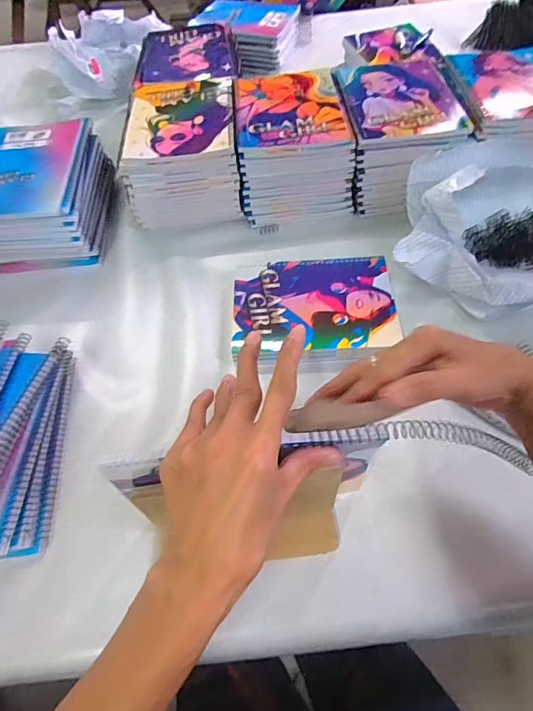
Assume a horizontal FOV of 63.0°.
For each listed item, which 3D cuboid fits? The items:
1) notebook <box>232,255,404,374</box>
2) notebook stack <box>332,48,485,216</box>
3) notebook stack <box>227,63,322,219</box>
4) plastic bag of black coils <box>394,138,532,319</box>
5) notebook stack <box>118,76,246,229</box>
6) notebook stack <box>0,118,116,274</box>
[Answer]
[{"bbox_3d":[0.058,-0.054,0.536,0.194,0.020,0.161,-4,58,2],"label":"notebook"},{"bbox_3d":[0.198,-0.331,0.650,0.168,0.098,0.225,-5,58,2],"label":"notebook stack"},{"bbox_3d":[0.032,-0.323,0.651,0.162,0.093,0.216,-9,58,-1],"label":"notebook stack"},{"bbox_3d":[0.315,-0.159,0.544,0.305,0.110,0.217,-15,58,-4],"label":"plastic bag of black coils"},{"bbox_3d":[-0.118,-0.310,0.659,0.154,0.105,0.213,-4,58,2],"label":"notebook stack"},{"bbox_3d":[-0.328,-0.222,0.625,0.170,0.120,0.196,-4,58,3],"label":"notebook stack"}]

